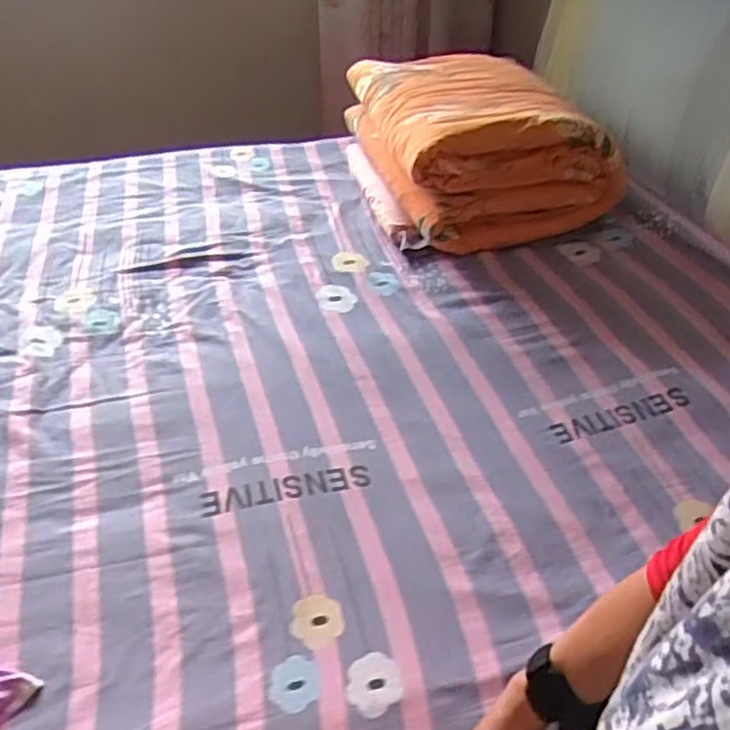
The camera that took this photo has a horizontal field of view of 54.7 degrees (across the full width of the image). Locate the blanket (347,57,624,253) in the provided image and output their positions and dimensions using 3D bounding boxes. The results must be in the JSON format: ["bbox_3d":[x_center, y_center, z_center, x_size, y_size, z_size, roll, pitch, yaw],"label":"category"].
[{"bbox_3d":[0.261,-0.564,1.683,0.465,0.268,0.602,-8,42,-12],"label":"blanket"}]

